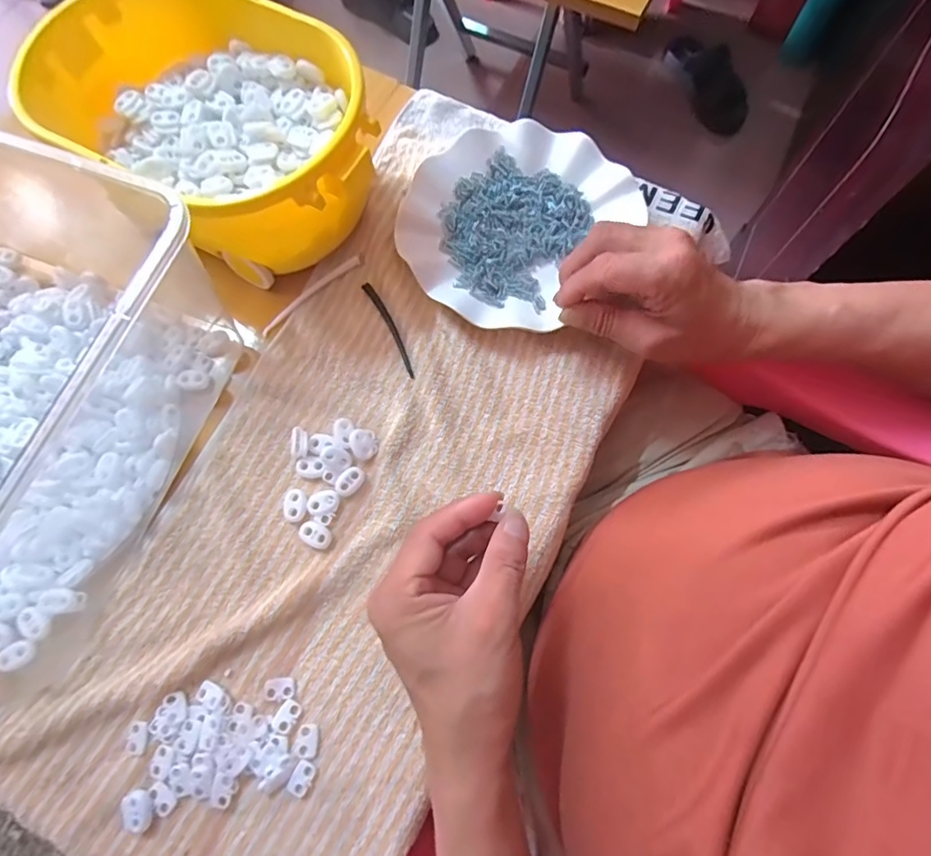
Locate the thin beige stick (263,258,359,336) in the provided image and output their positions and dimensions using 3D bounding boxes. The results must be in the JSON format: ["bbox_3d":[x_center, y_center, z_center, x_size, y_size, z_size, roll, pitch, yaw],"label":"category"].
[{"bbox_3d":[-0.120,-0.105,0.396,0.095,0.005,0.010,-42,76,-11],"label":"thin beige stick"}]

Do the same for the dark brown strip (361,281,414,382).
[{"bbox_3d":[-0.057,-0.076,0.391,0.009,0.004,0.086,-27,74,-7],"label":"dark brown strip"}]

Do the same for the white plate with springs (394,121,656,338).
[{"bbox_3d":[0.039,-0.164,0.405,0.180,0.023,0.160,-42,76,-11],"label":"white plate with springs"}]

